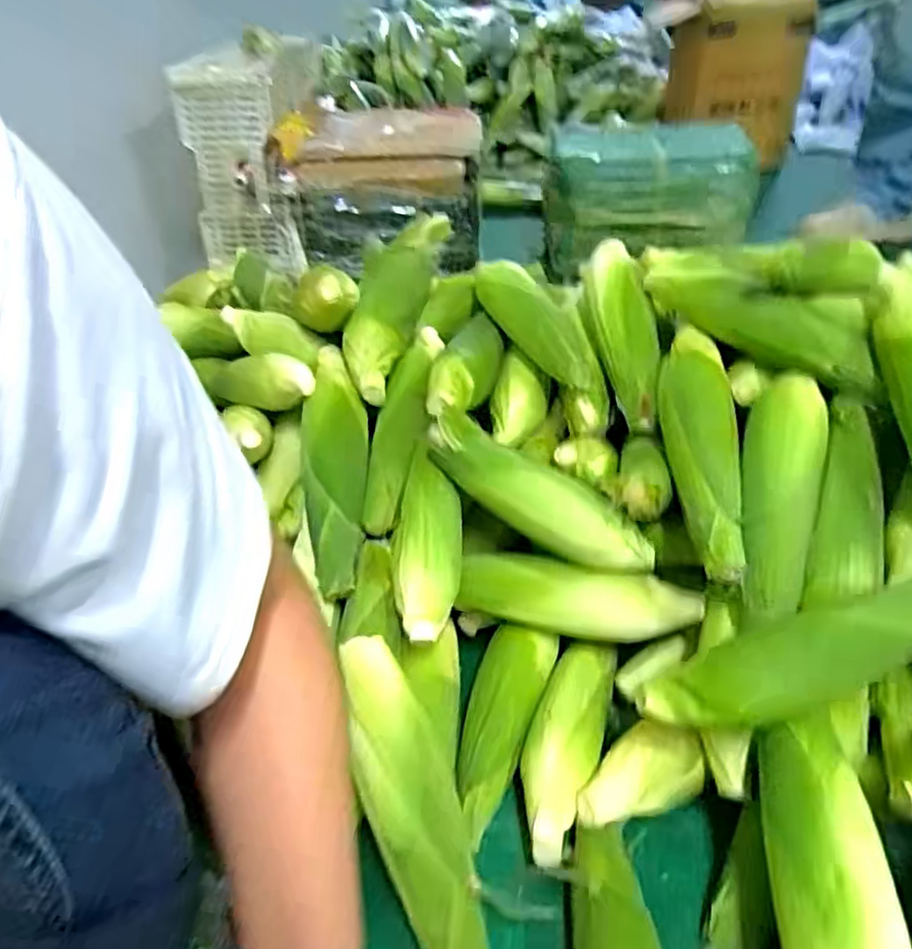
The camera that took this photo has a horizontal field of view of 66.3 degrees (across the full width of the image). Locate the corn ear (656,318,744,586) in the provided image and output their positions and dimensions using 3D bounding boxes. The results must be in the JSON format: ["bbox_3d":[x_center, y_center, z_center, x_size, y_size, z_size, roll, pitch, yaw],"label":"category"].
[{"bbox_3d":[0.202,-0.021,0.572,0.043,0.050,0.211,-3,74,-2],"label":"corn ear"}]

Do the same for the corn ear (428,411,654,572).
[{"bbox_3d":[0.075,0.019,0.623,0.216,0.061,0.044,31,43,4],"label":"corn ear"}]

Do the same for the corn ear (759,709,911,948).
[{"bbox_3d":[0.236,0.265,0.436,0.069,0.059,0.210,7,37,10],"label":"corn ear"}]

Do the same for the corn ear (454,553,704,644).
[{"bbox_3d":[0.108,0.110,0.630,0.209,0.049,0.057,7,38,11],"label":"corn ear"}]

